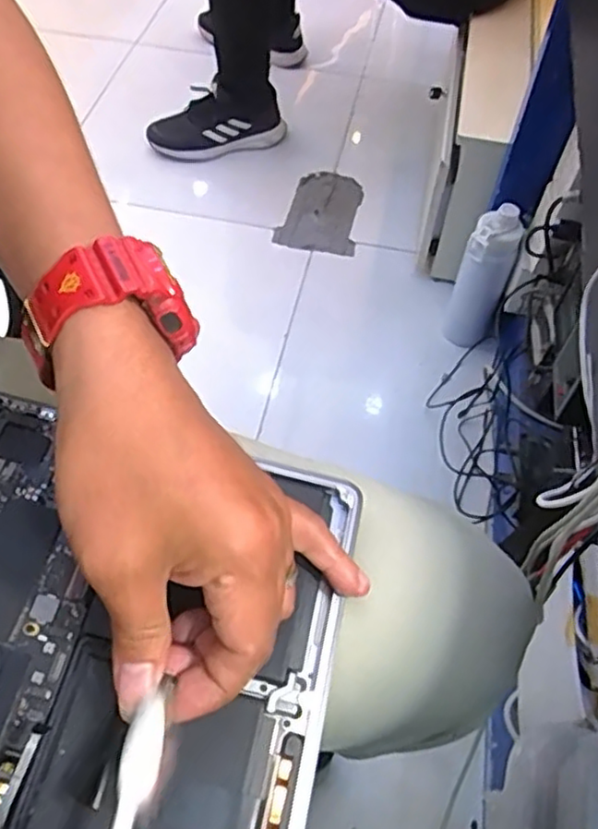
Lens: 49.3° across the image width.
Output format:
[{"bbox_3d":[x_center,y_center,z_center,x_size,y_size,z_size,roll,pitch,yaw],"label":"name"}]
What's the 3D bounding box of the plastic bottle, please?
[{"bbox_3d":[0.308,-0.220,1.115,0.078,0.275,0.071,20,59,10],"label":"plastic bottle"}]

